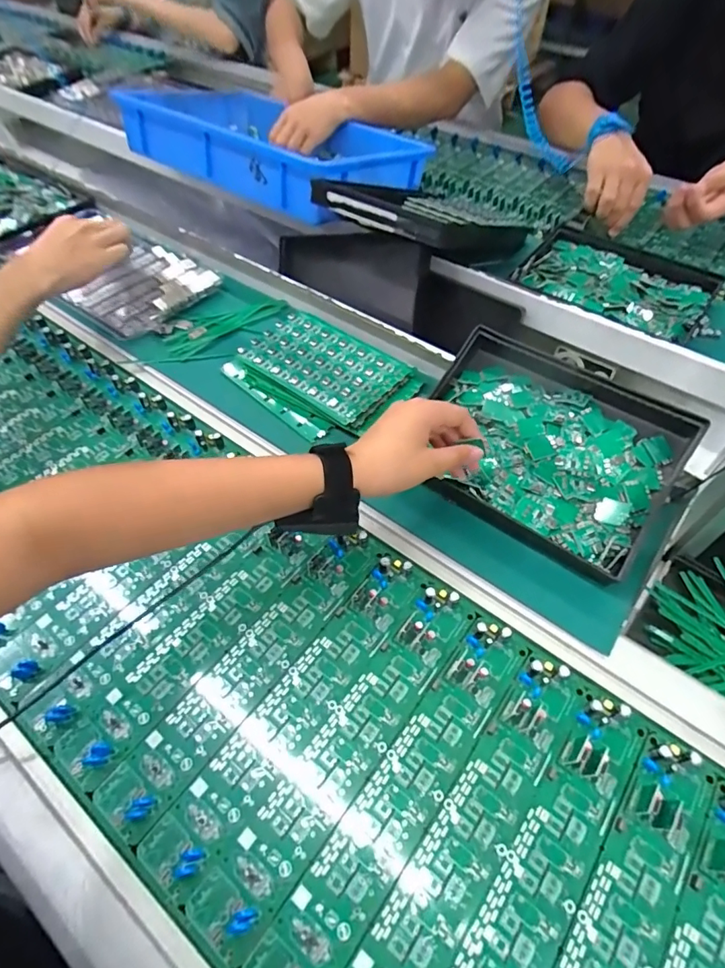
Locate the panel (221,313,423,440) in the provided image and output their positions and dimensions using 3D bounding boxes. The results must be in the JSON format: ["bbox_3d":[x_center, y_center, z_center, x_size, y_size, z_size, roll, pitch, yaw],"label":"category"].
[{"bbox_3d":[-0.047,-0.126,0.563,0.188,0.022,0.133,35,64,27],"label":"panel"}]

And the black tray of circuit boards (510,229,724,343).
[{"bbox_3d":[0.328,-0.260,0.649,0.225,0.036,0.203,27,61,23],"label":"black tray of circuit boards"}]

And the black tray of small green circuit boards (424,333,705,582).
[{"bbox_3d":[0.164,-0.032,0.463,0.227,0.062,0.173,29,62,24],"label":"black tray of small green circuit boards"}]

